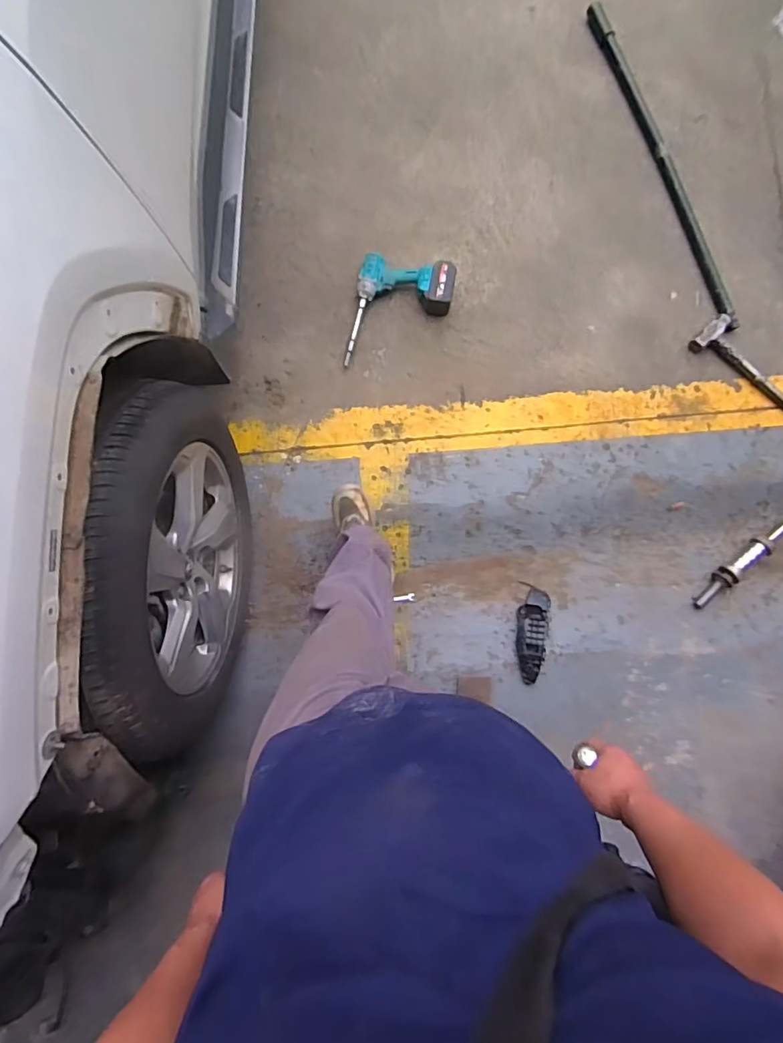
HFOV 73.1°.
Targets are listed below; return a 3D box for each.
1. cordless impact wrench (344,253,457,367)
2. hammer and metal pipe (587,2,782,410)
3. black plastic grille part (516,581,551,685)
[{"bbox_3d":[0.025,-0.560,1.419,0.257,0.092,0.300,10,86,-1],"label":"cordless impact wrench"},{"bbox_3d":[0.776,-0.839,1.460,0.204,0.043,1.252,-25,88,-3],"label":"hammer and metal pipe"},{"bbox_3d":[0.368,0.290,1.376,0.084,0.030,0.259,11,71,-1],"label":"black plastic grille part"}]

